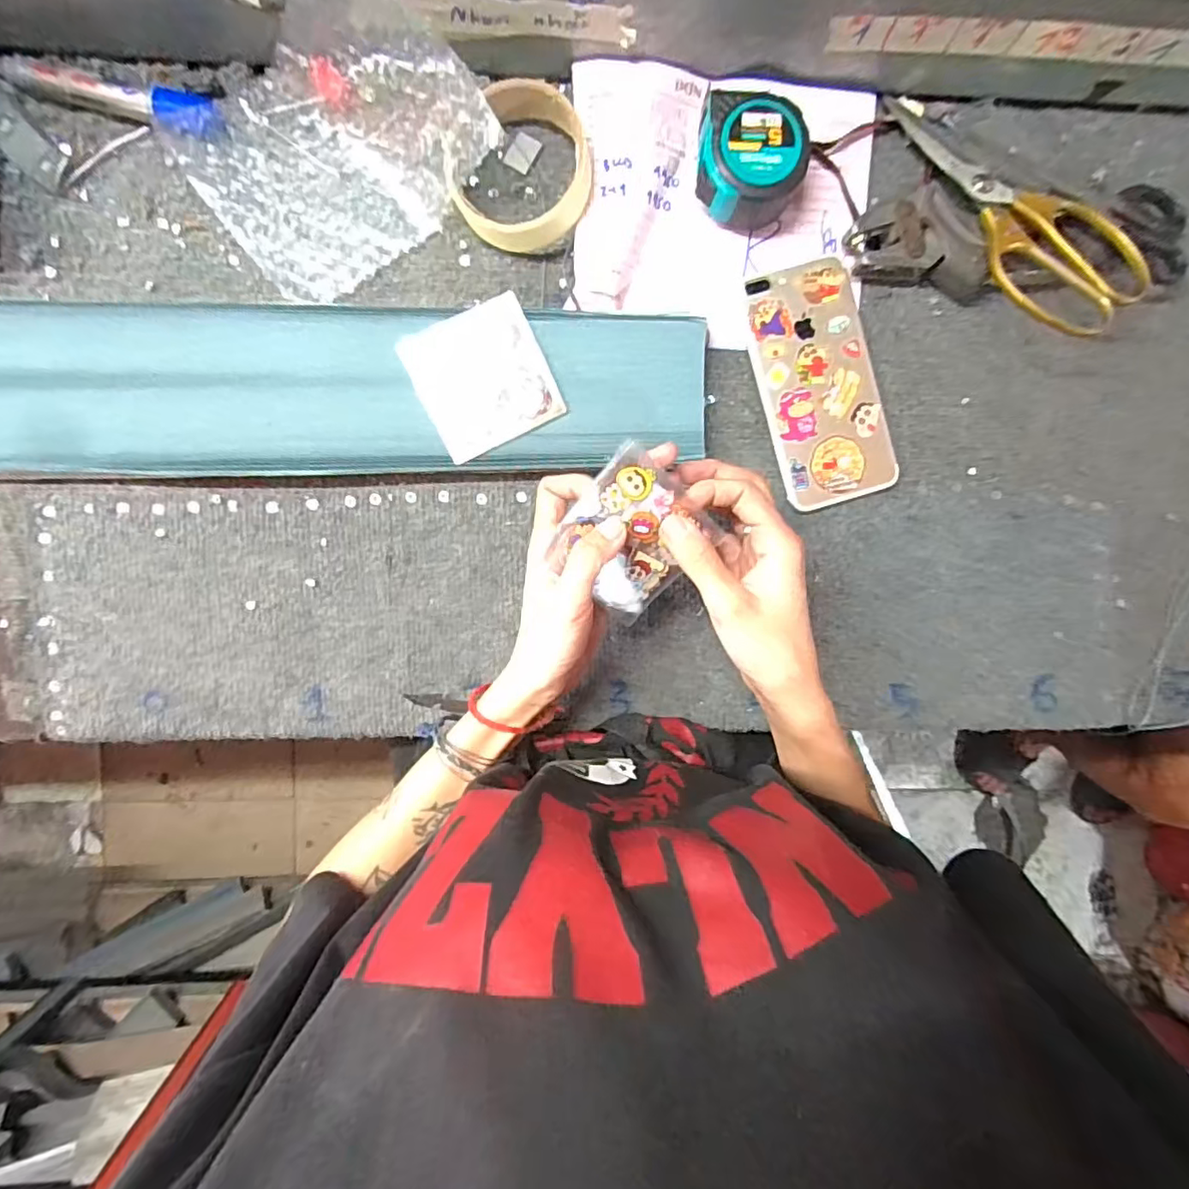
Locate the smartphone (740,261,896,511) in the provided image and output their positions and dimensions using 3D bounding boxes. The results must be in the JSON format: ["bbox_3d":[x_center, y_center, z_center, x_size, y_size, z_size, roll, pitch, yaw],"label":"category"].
[{"bbox_3d":[0.147,-0.137,0.391,0.074,0.009,0.153,-17,96,-2],"label":"smartphone"}]

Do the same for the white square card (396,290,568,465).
[{"bbox_3d":[-0.067,-0.130,0.357,0.076,0.005,0.076,-27,107,-5],"label":"white square card"}]

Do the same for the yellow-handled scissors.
[{"bbox_3d":[0.259,-0.245,0.374,0.078,0.021,0.194,-40,83,1],"label":"yellow-handled scissors"}]

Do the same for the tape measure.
[{"bbox_3d":[0.096,-0.262,0.362,0.066,0.039,0.062,4,95,-4],"label":"tape measure"}]

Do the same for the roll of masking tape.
[{"bbox_3d":[-0.044,-0.255,0.358,0.083,0.034,0.078,0,95,-3],"label":"roll of masking tape"}]

